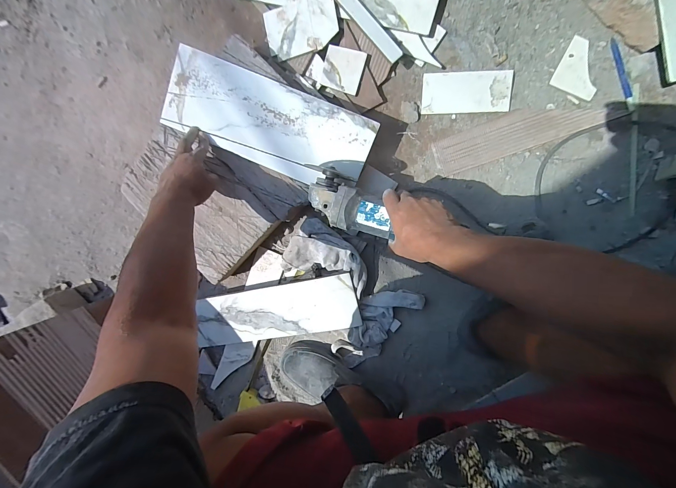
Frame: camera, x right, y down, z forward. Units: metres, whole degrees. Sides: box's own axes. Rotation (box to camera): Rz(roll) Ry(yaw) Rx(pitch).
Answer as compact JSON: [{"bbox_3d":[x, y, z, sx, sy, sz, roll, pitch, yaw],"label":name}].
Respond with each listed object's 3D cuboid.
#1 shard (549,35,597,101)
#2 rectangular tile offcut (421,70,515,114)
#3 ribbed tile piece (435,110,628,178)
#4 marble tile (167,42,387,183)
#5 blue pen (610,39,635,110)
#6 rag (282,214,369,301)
[{"bbox_3d":[0.449,-0.322,0.532,0.078,0.008,0.086,24,99,4],"label":"shard"},{"bbox_3d":[0.249,-0.296,0.565,0.164,0.010,0.074,1,97,7],"label":"rectangular tile offcut"},{"bbox_3d":[0.352,-0.218,0.555,0.320,0.012,0.074,-18,94,9],"label":"ribbed tile piece"},{"bbox_3d":[-0.132,-0.227,0.544,0.389,0.017,0.153,19,99,2],"label":"marble tile"},{"bbox_3d":[0.515,-0.306,0.523,0.013,0.008,0.132,-18,94,9],"label":"blue pen"},{"bbox_3d":[-0.022,0.028,0.605,0.187,0.053,0.123,25,99,4],"label":"rag"}]

